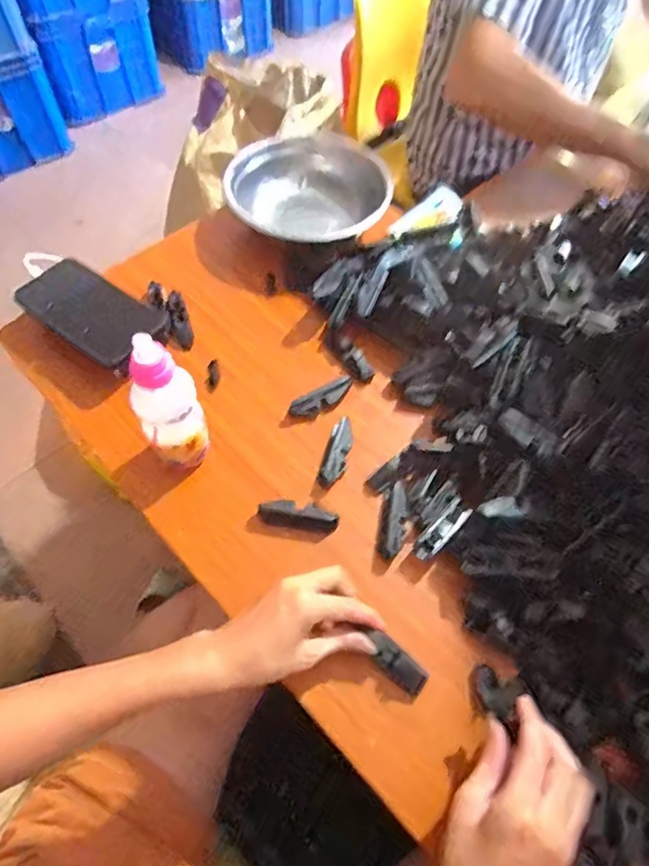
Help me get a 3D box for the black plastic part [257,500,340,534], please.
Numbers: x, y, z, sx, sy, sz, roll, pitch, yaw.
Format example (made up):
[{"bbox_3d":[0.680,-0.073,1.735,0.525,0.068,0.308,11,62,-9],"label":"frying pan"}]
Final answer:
[{"bbox_3d":[-0.024,0.075,0.465,0.071,0.017,0.022,9,61,4],"label":"black plastic part"}]

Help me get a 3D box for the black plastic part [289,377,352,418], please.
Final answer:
[{"bbox_3d":[-0.001,-0.036,0.527,0.073,0.017,0.018,-28,65,-16],"label":"black plastic part"}]

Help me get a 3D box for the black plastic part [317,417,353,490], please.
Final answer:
[{"bbox_3d":[0.012,0.020,0.497,0.022,0.014,0.071,15,61,7],"label":"black plastic part"}]

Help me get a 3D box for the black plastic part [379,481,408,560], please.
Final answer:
[{"bbox_3d":[0.063,0.078,0.462,0.021,0.018,0.065,9,61,4],"label":"black plastic part"}]

